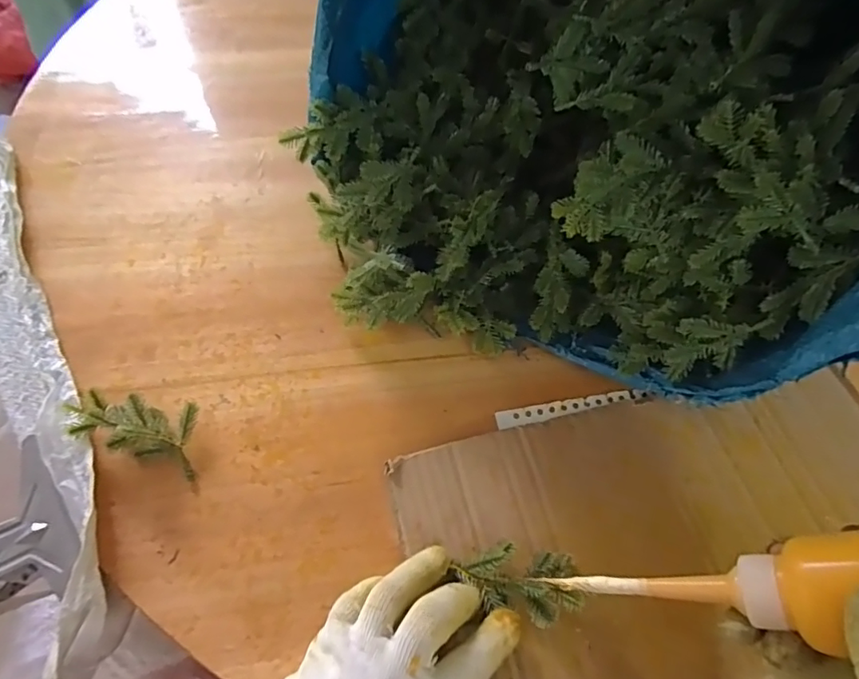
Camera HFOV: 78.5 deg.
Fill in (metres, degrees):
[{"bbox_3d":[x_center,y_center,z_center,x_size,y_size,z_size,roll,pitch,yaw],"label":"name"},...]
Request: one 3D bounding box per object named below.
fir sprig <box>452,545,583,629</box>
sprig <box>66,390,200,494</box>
[{"bbox_3d":[0.049,0.134,0.291,0.067,0.017,0.038,7,59,3],"label":"fir sprig"},{"bbox_3d":[-0.184,0.056,0.337,0.094,0.025,0.045,21,60,-3],"label":"sprig"}]

